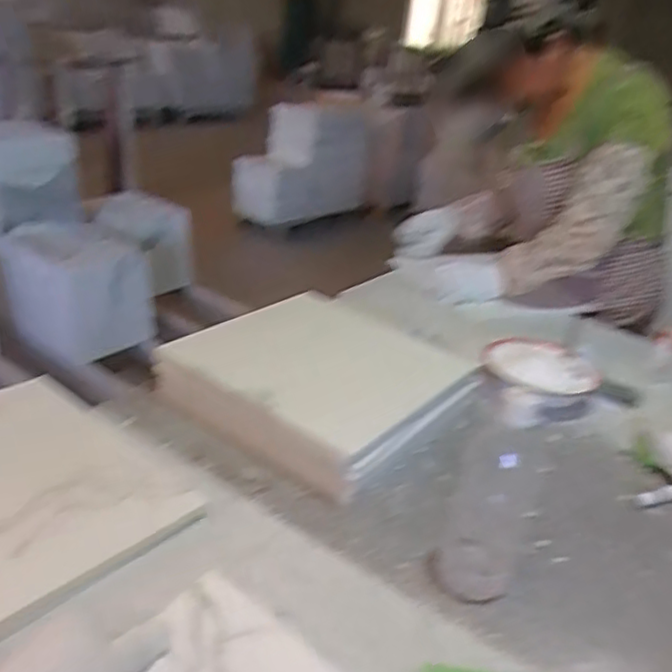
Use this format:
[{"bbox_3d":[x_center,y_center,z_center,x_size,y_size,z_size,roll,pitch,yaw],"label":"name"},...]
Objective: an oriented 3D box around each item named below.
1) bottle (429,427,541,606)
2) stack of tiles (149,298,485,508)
[{"bbox_3d":[0.170,0.169,0.726,0.082,0.058,0.267,18,29,19],"label":"bottle"},{"bbox_3d":[-0.024,0.054,0.875,0.313,0.069,0.286,23,31,27],"label":"stack of tiles"}]

